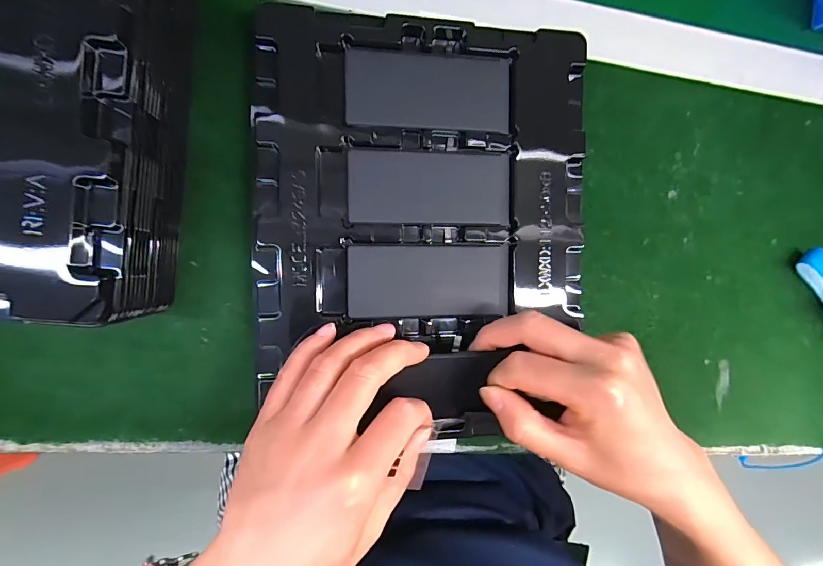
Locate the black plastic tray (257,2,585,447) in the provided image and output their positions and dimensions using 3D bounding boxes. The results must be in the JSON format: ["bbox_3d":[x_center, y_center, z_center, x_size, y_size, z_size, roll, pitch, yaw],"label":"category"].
[{"bbox_3d":[0.014,-0.036,0.262,0.215,0.015,0.259,-1,93,-9],"label":"black plastic tray"}]

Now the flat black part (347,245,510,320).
[{"bbox_3d":[0.013,-0.001,0.268,0.108,0.008,0.048,-2,93,-9],"label":"flat black part"}]

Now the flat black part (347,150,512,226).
[{"bbox_3d":[0.013,-0.064,0.265,0.107,0.006,0.047,0,93,-9],"label":"flat black part"}]

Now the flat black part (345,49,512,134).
[{"bbox_3d":[0.012,-0.127,0.262,0.109,0.005,0.049,0,93,-9],"label":"flat black part"}]

